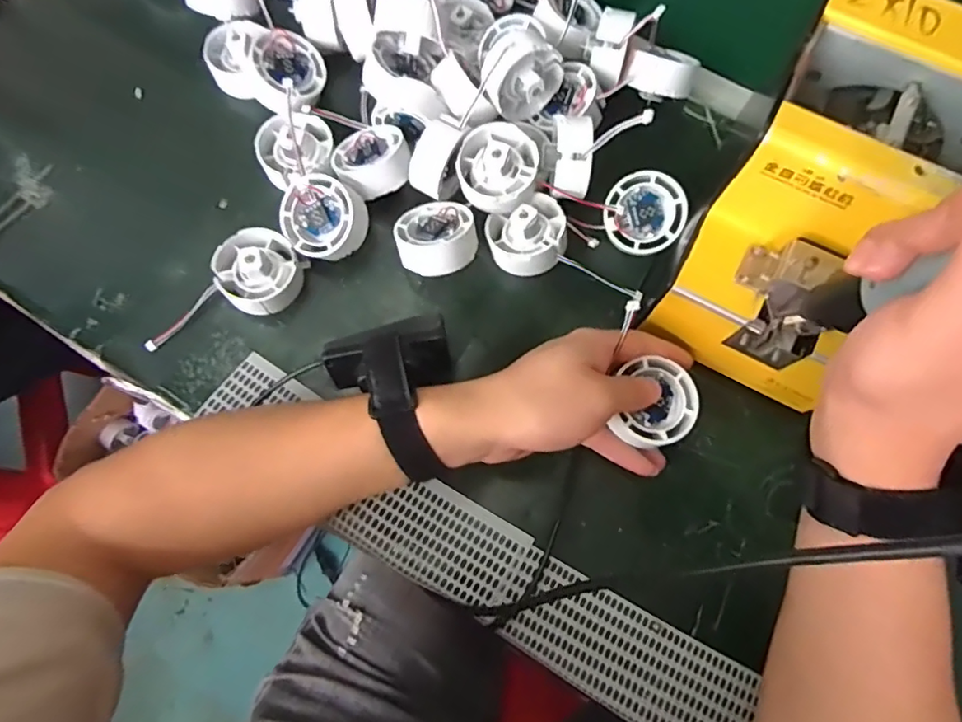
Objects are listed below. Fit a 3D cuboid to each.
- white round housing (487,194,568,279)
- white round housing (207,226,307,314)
[{"bbox_3d":[0.033,-0.086,0.381,0.054,0.032,0.049,-21,75,-7],"label":"white round housing"},{"bbox_3d":[-0.153,-0.063,0.377,0.053,0.033,0.052,0,74,-1],"label":"white round housing"}]

